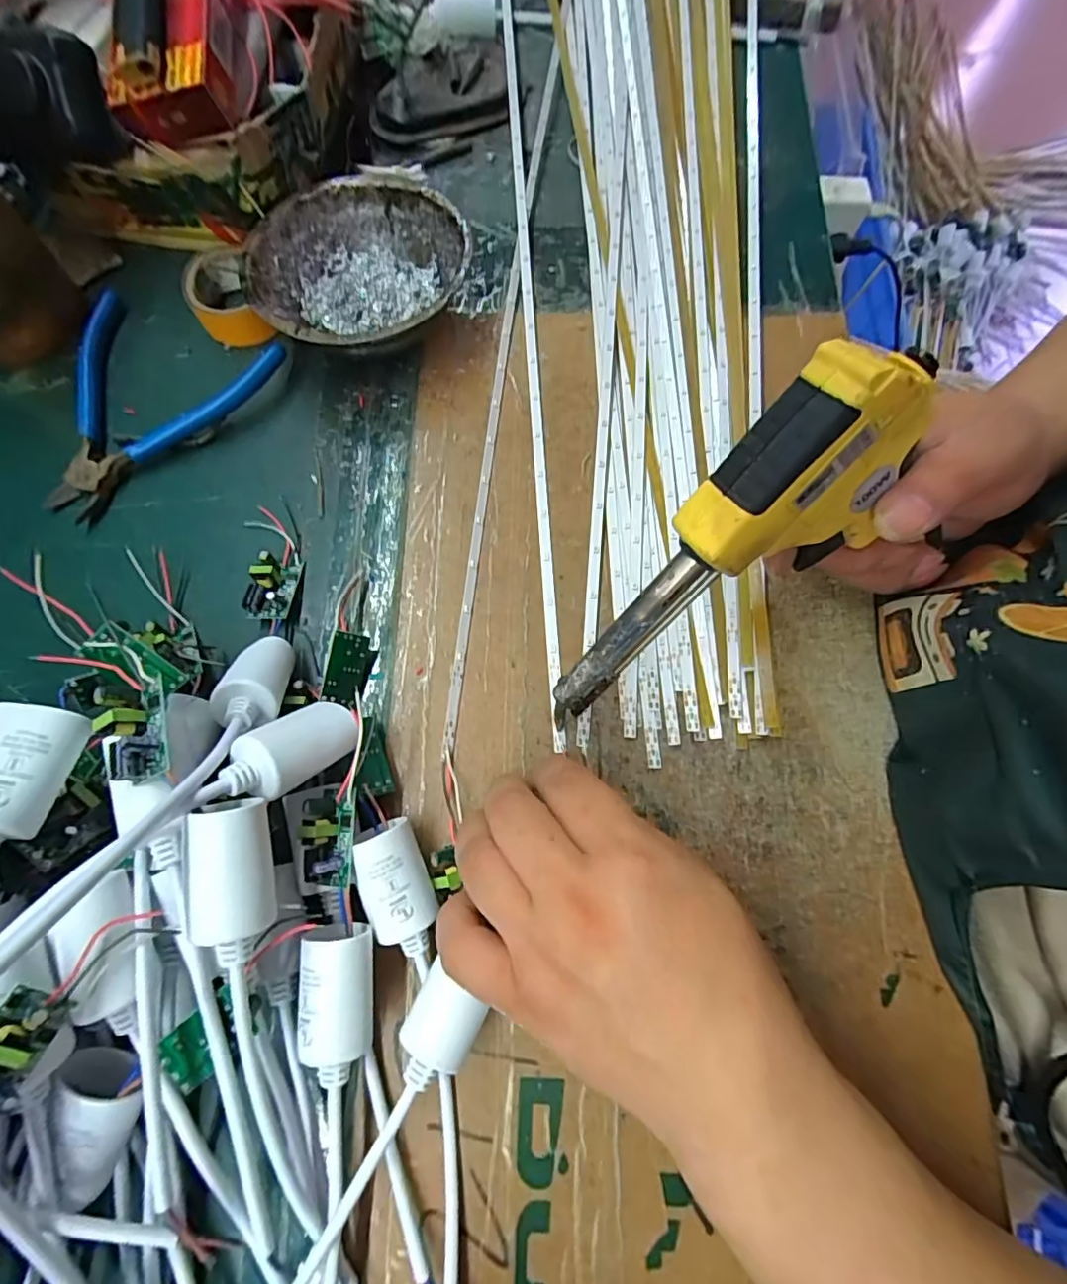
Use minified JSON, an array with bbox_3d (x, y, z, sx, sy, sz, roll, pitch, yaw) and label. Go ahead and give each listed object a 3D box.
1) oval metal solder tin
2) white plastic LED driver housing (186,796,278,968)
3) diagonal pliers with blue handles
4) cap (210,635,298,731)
[{"bbox_3d":[-0.097,-0.210,0.327,0.117,0.042,0.122,-10,74,-2],"label":"oval metal solder tin"},{"bbox_3d":[-0.101,0.080,0.190,0.022,0.021,0.050,-8,74,-2],"label":"white plastic LED driver housing"},{"bbox_3d":[-0.230,-0.148,0.322,0.143,0.020,0.112,-42,77,-10],"label":"diagonal pliers with blue handles"},{"bbox_3d":[-0.124,0.015,0.252,0.025,0.021,0.054,1,37,1],"label":"cap"}]

